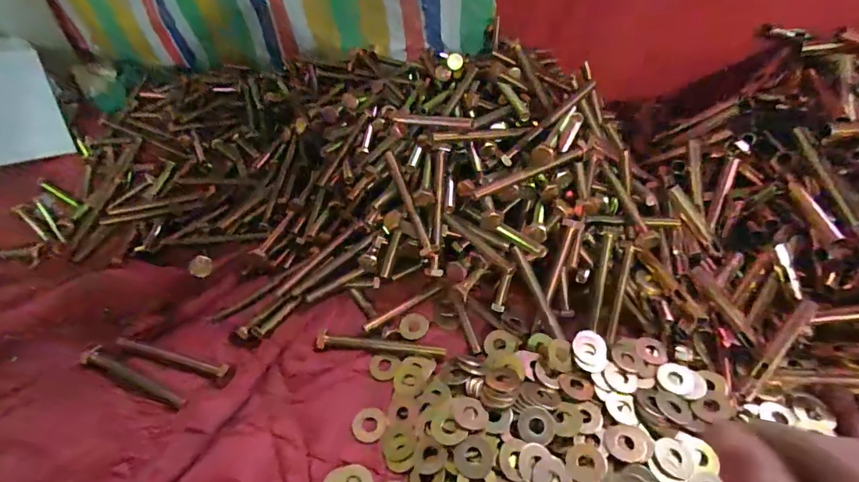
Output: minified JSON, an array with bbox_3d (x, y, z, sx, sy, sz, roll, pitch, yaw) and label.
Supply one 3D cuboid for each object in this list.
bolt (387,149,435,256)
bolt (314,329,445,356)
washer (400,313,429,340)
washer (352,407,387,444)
[{"bbox_3d":[-0.019,-0.033,0.377,0.010,0.009,0.102,-18,72,-13],"label":"bolt"},{"bbox_3d":[-0.038,0.082,0.347,0.101,0.010,0.015,1,47,5],"label":"bolt"},{"bbox_3d":[-0.013,0.070,0.361,0.024,0.004,0.025,-2,46,2],"label":"washer"},{"bbox_3d":[-0.042,0.130,0.307,0.023,0.004,0.024,7,47,11],"label":"washer"}]

